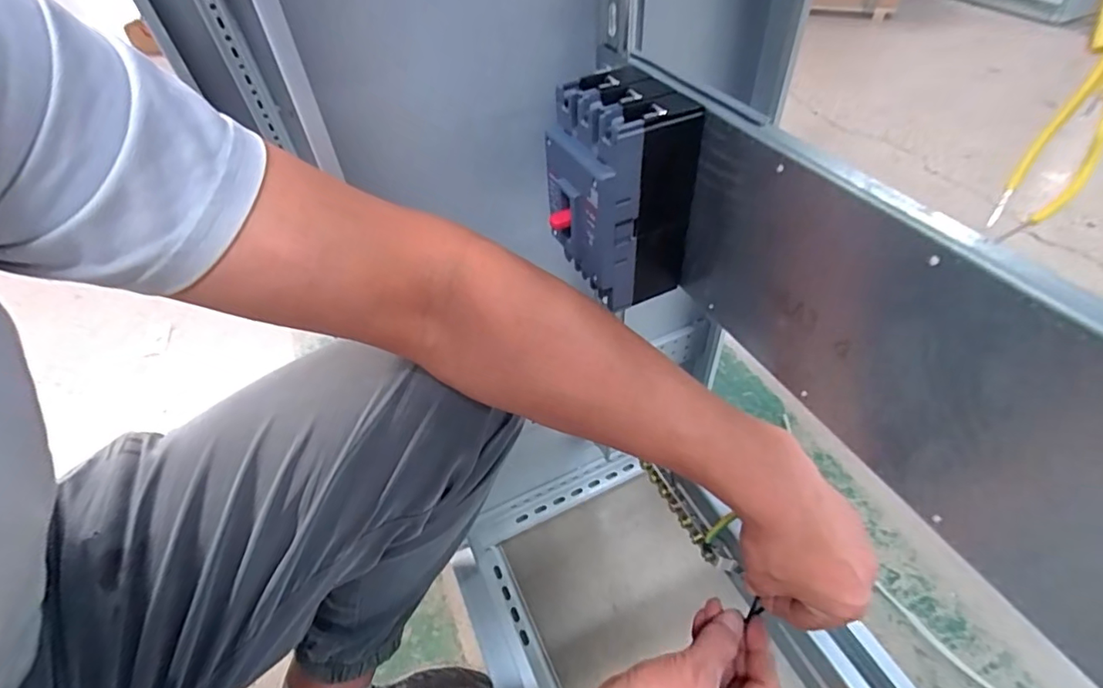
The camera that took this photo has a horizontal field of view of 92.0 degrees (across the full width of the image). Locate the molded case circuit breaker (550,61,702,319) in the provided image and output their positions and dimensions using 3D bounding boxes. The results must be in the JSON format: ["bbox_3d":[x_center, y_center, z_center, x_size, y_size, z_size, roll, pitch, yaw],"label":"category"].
[{"bbox_3d":[0.039,-0.095,0.345,0.076,0.124,0.083,-21,50,-14],"label":"molded case circuit breaker"}]

